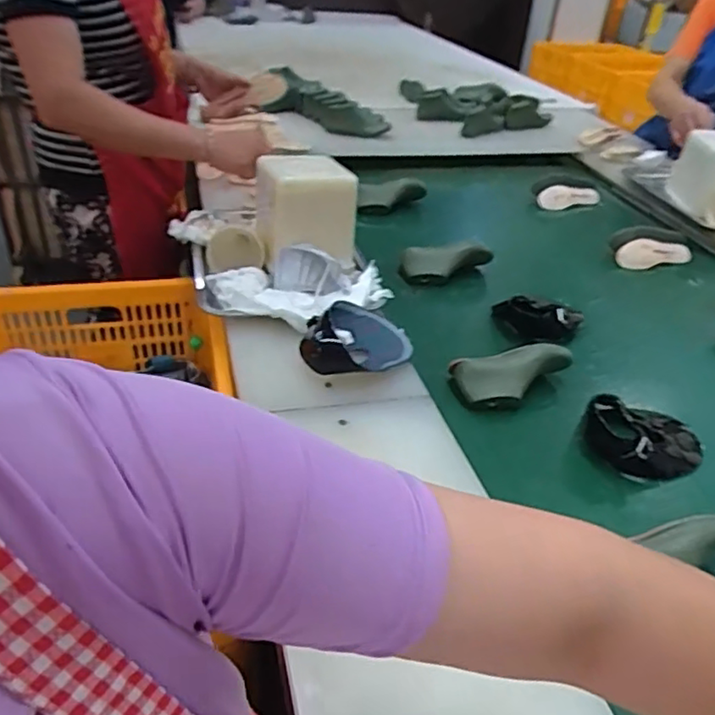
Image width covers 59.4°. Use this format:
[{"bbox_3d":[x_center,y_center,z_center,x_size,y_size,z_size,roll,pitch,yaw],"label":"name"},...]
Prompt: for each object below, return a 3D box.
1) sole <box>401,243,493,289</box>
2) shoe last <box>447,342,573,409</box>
[{"bbox_3d":[0.169,-0.182,1.222,0.174,0.064,0.084,-17,40,-26],"label":"sole"},{"bbox_3d":[0.235,0.028,0.927,0.184,0.063,0.082,-5,36,-11],"label":"shoe last"}]

